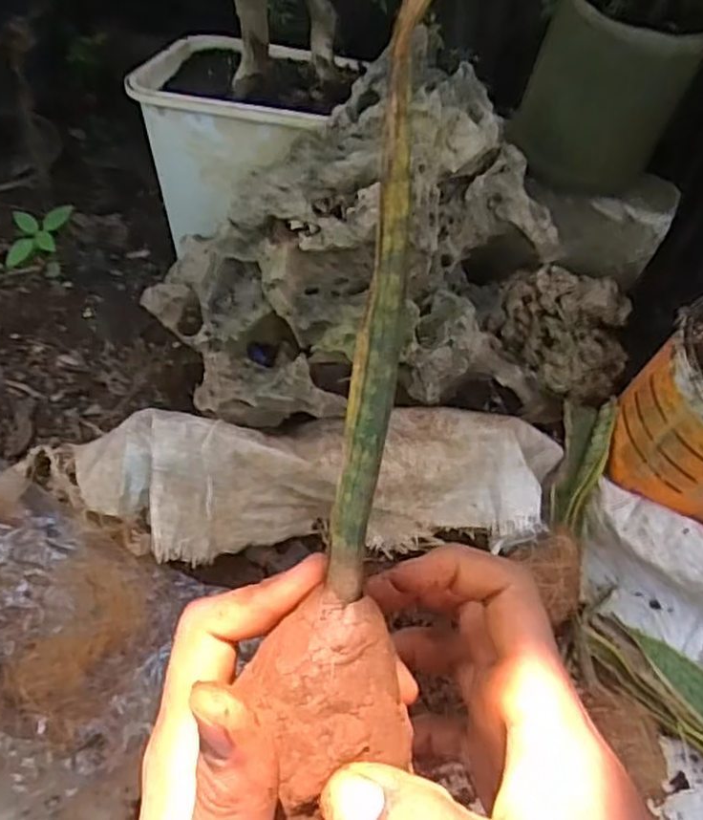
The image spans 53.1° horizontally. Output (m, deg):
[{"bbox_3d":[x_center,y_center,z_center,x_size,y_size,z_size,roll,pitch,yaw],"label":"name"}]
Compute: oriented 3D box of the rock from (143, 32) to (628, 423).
[{"bbox_3d":[0.055,-0.147,0.722,0.480,0.276,0.262,-9,60,-9],"label":"rock"}]

